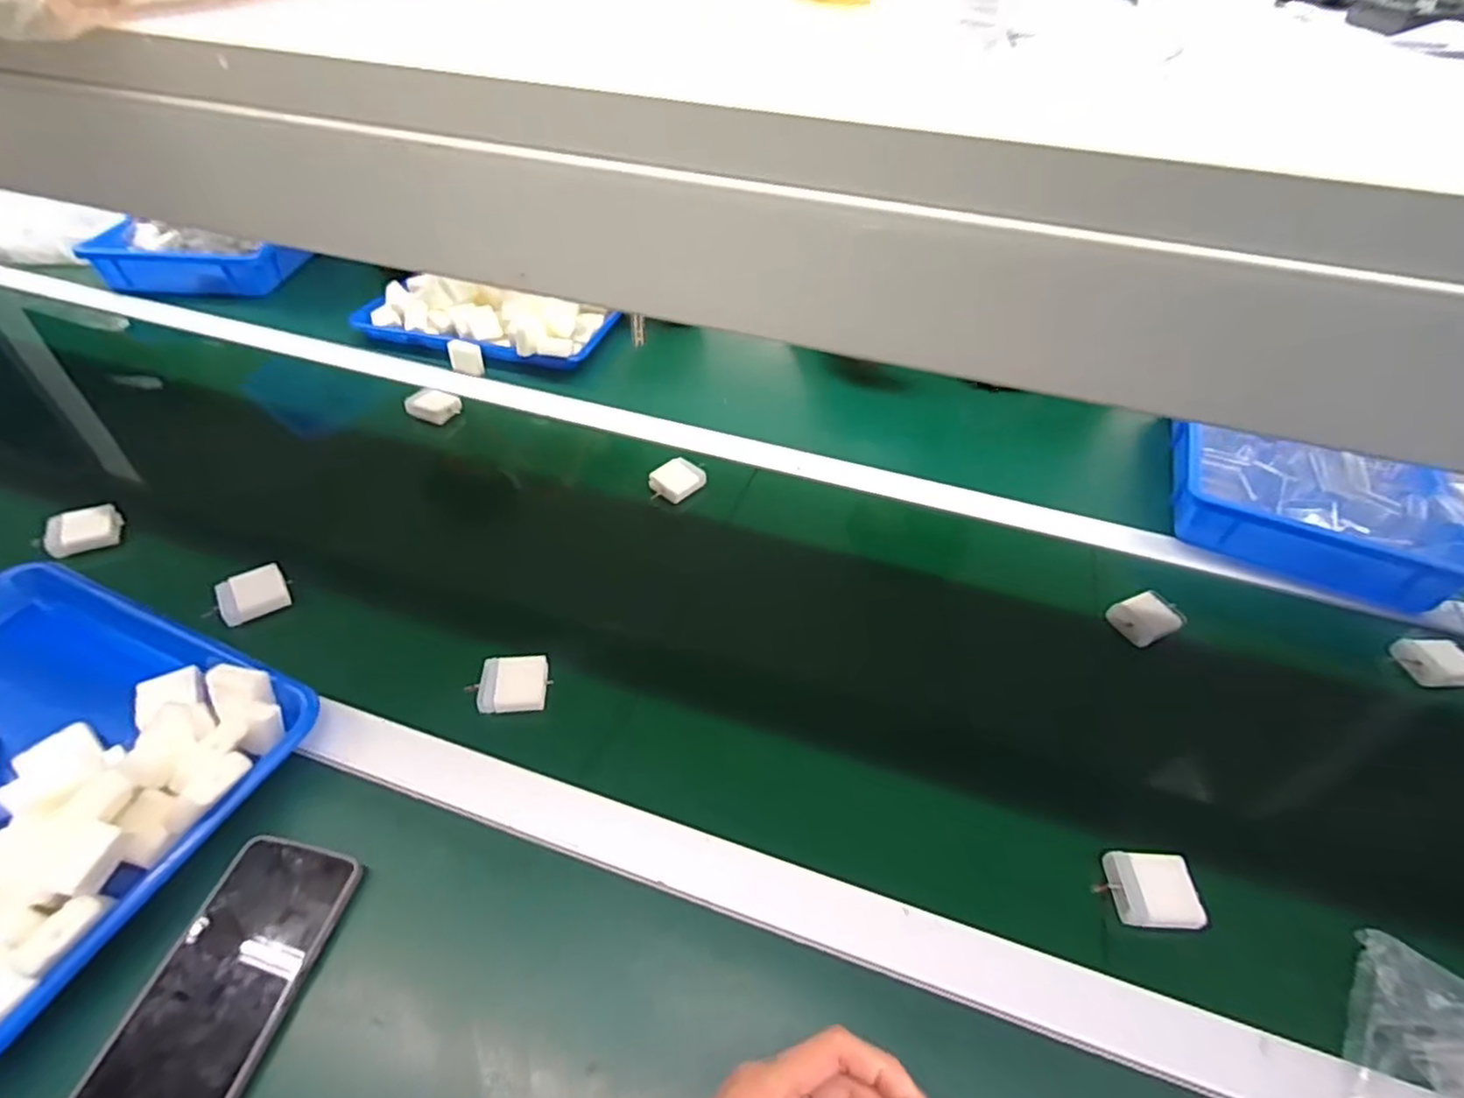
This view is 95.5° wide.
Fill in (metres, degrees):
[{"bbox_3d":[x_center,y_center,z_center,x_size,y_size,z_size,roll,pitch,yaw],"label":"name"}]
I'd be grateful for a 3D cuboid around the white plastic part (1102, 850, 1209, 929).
[{"bbox_3d":[0.273,0.220,0.429,0.049,0.013,0.043,3,44,0],"label":"white plastic part"}]

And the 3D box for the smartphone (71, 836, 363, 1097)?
[{"bbox_3d":[-0.283,0.247,0.364,0.076,0.016,0.165,11,44,8],"label":"smartphone"}]

